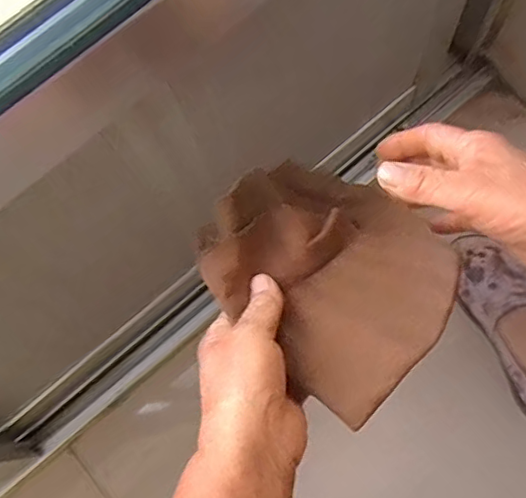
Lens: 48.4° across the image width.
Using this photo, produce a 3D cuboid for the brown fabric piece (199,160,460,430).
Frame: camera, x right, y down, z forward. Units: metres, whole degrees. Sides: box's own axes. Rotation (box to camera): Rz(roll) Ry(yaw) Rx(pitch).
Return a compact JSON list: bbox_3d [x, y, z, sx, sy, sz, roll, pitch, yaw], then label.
[{"bbox_3d":[0.047,0.013,0.393,0.140,0.081,0.160,-40,76,-10],"label":"brown fabric piece"}]

